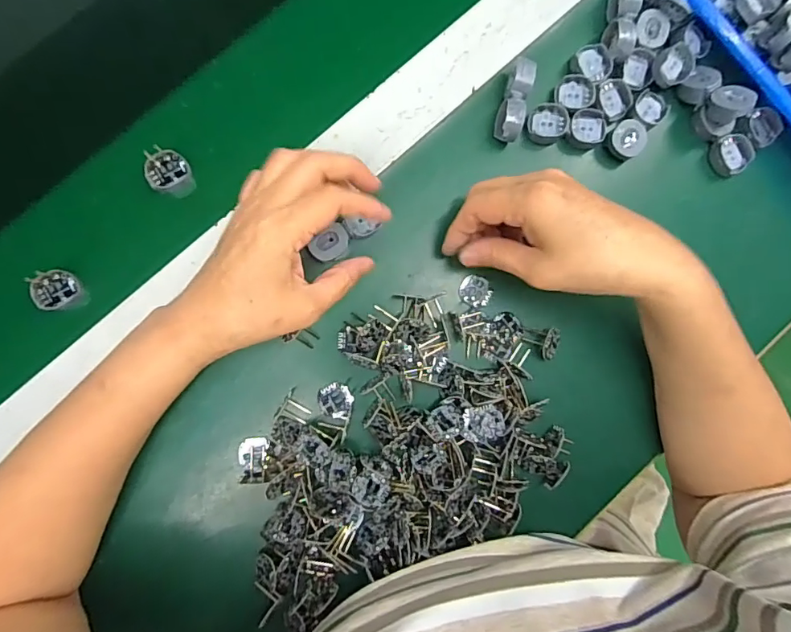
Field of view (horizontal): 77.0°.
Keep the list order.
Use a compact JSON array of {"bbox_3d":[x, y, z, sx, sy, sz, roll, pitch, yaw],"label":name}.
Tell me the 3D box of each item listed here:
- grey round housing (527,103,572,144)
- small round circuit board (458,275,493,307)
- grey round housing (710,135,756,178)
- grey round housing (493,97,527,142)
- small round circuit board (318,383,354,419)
[{"bbox_3d":[0.112,-0.142,0.371,0.029,0.015,0.028,0,87,-3],"label":"grey round housing"},{"bbox_3d":[0.059,-0.018,0.368,0.024,0.005,0.022,0,87,-3],"label":"small round circuit board"},{"bbox_3d":[0.261,-0.125,0.387,0.032,0.014,0.029,-19,88,-4],"label":"grey round housing"},{"bbox_3d":[0.082,-0.140,0.357,0.016,0.028,0.029,11,87,-2],"label":"grey round housing"},{"bbox_3d":[-0.042,0.060,0.354,0.025,0.007,0.024,0,87,-3],"label":"small round circuit board"}]

